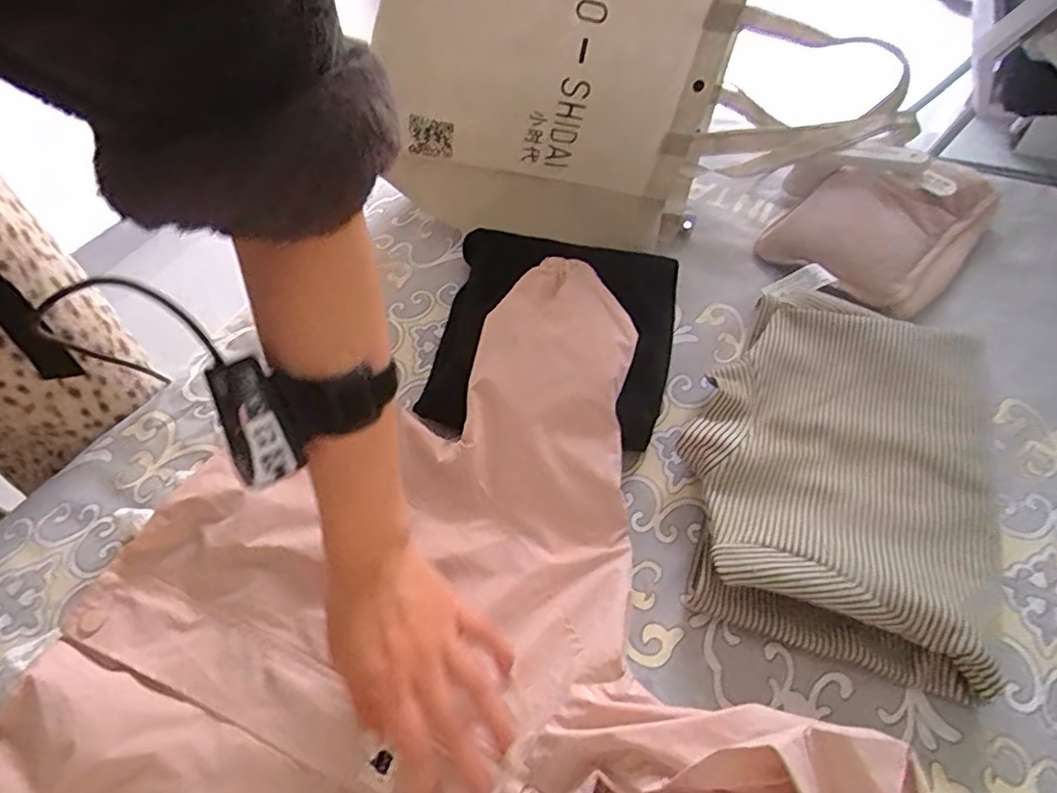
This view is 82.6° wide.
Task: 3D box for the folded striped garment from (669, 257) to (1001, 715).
[{"bbox_3d":[0.263,0.029,0.516,0.228,0.045,0.373,15,55,13],"label":"folded striped garment"}]

